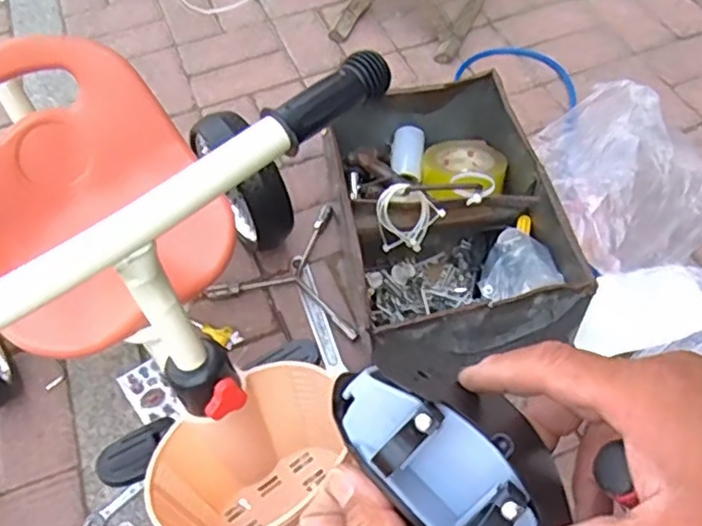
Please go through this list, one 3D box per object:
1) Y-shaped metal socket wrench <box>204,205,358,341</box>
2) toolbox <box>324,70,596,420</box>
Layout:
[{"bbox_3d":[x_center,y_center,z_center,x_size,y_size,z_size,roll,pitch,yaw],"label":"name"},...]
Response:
[{"bbox_3d":[-0.071,-0.004,0.995,0.226,0.029,0.201,15,57,13],"label":"Y-shaped metal socket wrench"},{"bbox_3d":[0.133,-0.058,0.938,0.285,0.161,0.416,-10,55,-4],"label":"toolbox"}]

